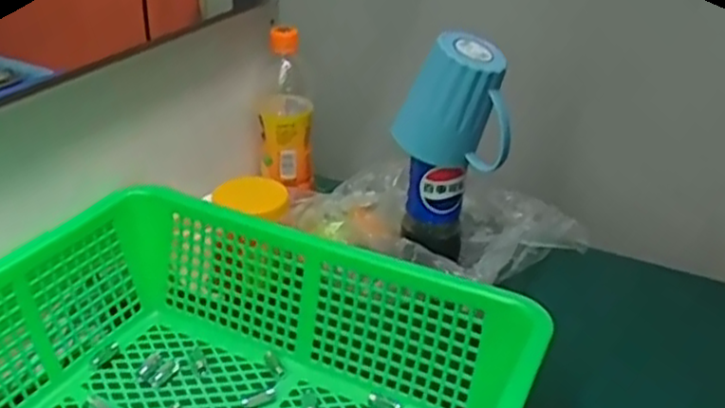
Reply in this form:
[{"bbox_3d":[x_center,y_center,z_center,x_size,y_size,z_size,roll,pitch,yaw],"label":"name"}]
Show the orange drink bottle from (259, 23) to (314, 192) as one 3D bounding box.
[{"bbox_3d":[-0.084,-0.112,0.826,0.055,0.173,0.064,3,30,-1],"label":"orange drink bottle"}]

